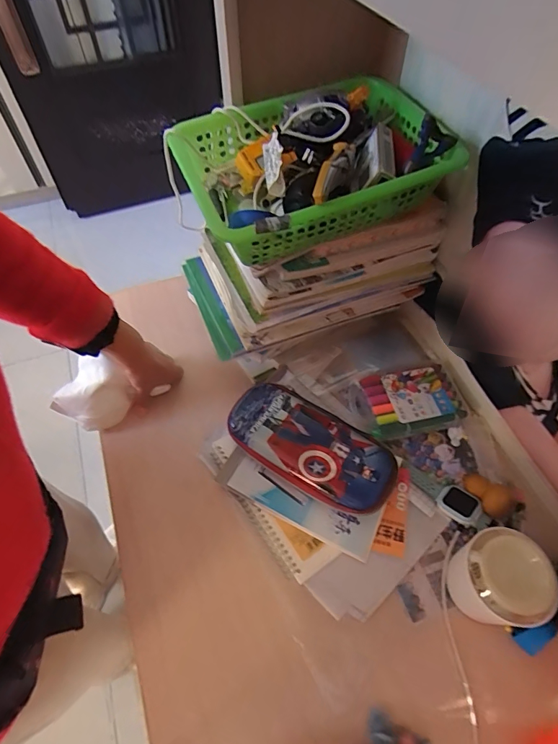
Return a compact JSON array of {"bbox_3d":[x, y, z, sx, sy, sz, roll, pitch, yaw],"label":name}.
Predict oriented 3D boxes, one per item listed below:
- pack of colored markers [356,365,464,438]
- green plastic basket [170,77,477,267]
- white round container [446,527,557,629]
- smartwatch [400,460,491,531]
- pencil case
[{"bbox_3d":[0.191,0.041,0.601,0.130,0.033,0.090,-13,59,-5],"label":"pack of colored markers"},{"bbox_3d":[0.034,-0.245,0.496,0.284,0.084,0.223,-20,58,-12],"label":"green plastic basket"},{"bbox_3d":[0.235,0.220,0.446,0.075,0.096,0.086,6,56,5],"label":"white round container"},{"bbox_3d":[0.208,0.153,0.530,0.037,0.018,0.117,-42,53,-20],"label":"smartwatch"},{"bbox_3d":[0.040,0.097,0.542,0.219,0.039,0.107,29,65,19],"label":"pencil case"}]

